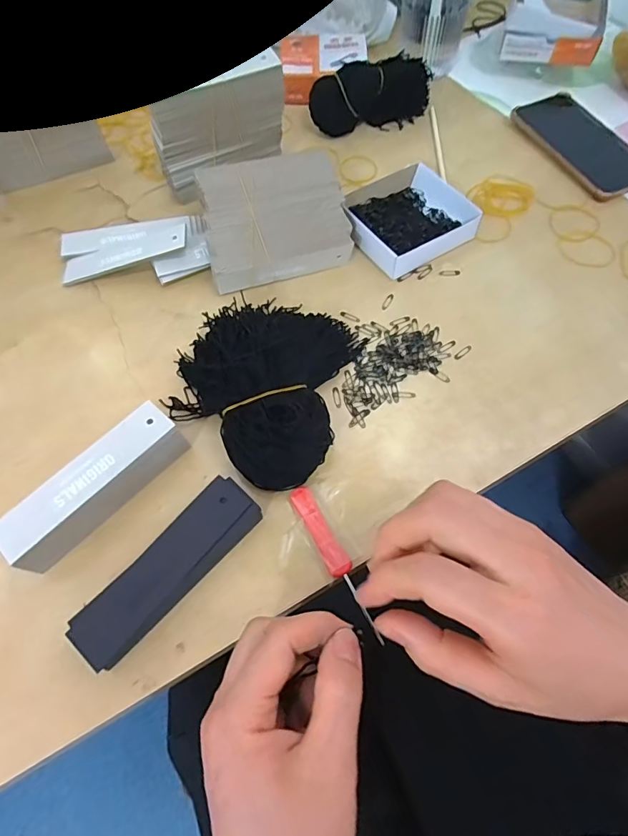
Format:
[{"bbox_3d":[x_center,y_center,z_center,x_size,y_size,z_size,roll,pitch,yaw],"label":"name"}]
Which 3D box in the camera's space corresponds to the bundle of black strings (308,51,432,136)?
[{"bbox_3d":[0.070,-0.384,0.522,0.150,0.050,0.047,-20,64,-10],"label":"bundle of black strings"}]

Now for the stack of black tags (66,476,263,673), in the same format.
[{"bbox_3d":[-0.091,0.095,0.283,0.039,0.021,0.126,39,69,17],"label":"stack of black tags"}]

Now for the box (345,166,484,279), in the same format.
[{"bbox_3d":[0.089,-0.201,0.439,0.112,0.028,0.108,-30,66,-15],"label":"box"}]

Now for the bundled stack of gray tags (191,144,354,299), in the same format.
[{"bbox_3d":[-0.037,-0.186,0.411,0.129,0.028,0.113,-14,83,-13],"label":"bundled stack of gray tags"}]

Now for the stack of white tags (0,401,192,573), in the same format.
[{"bbox_3d":[-0.148,0.046,0.303,0.034,0.037,0.124,41,70,18],"label":"stack of white tags"}]

